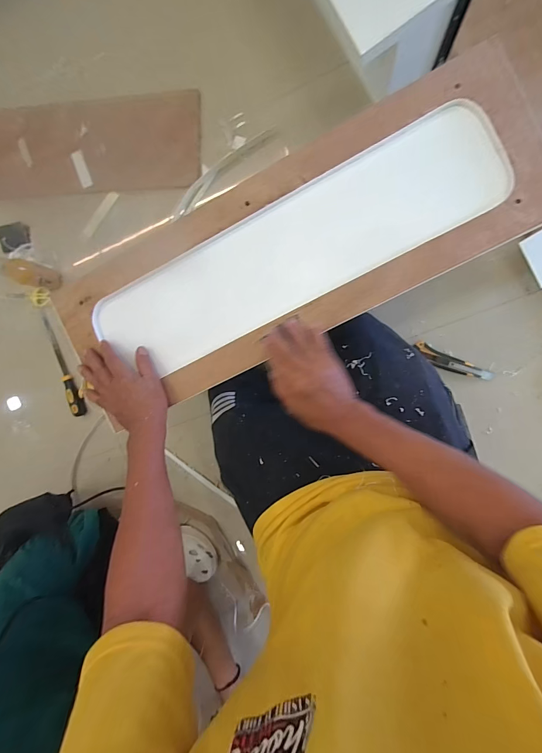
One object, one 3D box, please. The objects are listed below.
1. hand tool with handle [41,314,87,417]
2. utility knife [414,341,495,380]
[{"bbox_3d":[-0.502,-0.023,0.791,0.025,0.028,0.246,-18,92,7],"label":"hand tool with handle"},{"bbox_3d":[0.389,-0.027,0.698,0.170,0.019,0.036,24,96,4],"label":"utility knife"}]

